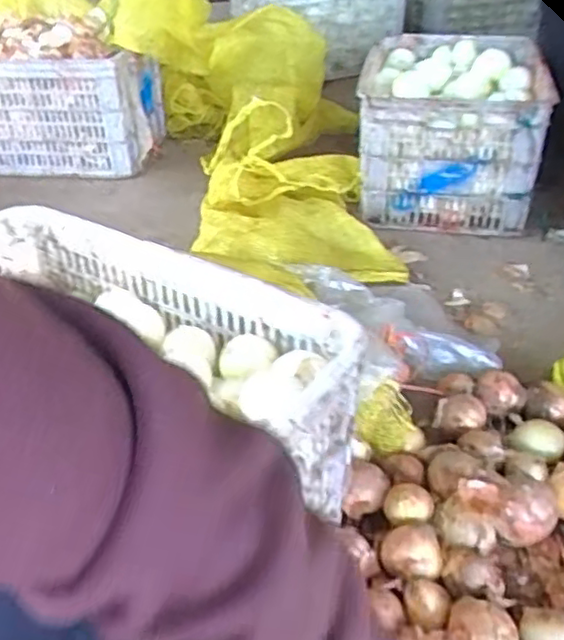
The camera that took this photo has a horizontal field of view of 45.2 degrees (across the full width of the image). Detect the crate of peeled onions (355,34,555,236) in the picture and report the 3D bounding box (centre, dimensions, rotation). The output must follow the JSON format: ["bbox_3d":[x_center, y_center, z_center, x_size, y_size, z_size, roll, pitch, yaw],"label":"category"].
[{"bbox_3d":[0.319,-0.374,1.361,0.338,0.282,0.371,6,36,10],"label":"crate of peeled onions"}]

